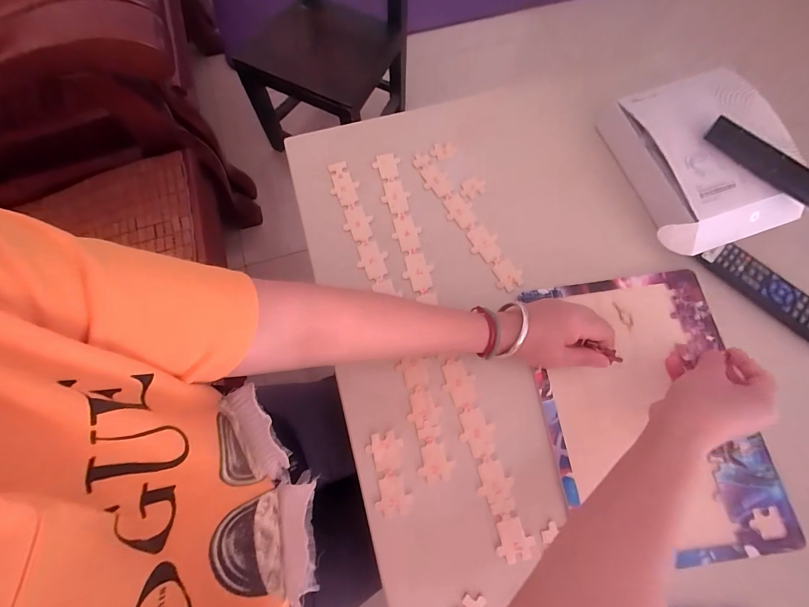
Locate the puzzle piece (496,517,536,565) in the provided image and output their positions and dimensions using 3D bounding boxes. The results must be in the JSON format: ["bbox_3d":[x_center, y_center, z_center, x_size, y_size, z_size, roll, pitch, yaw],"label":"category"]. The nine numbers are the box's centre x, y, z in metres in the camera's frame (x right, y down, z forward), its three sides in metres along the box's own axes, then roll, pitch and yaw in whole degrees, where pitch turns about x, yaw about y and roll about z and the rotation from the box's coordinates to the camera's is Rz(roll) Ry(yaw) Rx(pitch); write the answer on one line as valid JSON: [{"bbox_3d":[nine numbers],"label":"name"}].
[{"bbox_3d":[0.109,0.234,0.338,0.037,0.004,0.037,-10,73,-3],"label":"puzzle piece"}]

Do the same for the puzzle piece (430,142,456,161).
[{"bbox_3d":[0.053,-0.211,0.473,0.034,0.004,0.026,-6,73,-1],"label":"puzzle piece"}]

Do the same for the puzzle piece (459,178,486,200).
[{"bbox_3d":[0.090,-0.154,0.454,0.034,0.005,0.024,-25,74,-7],"label":"puzzle piece"}]

